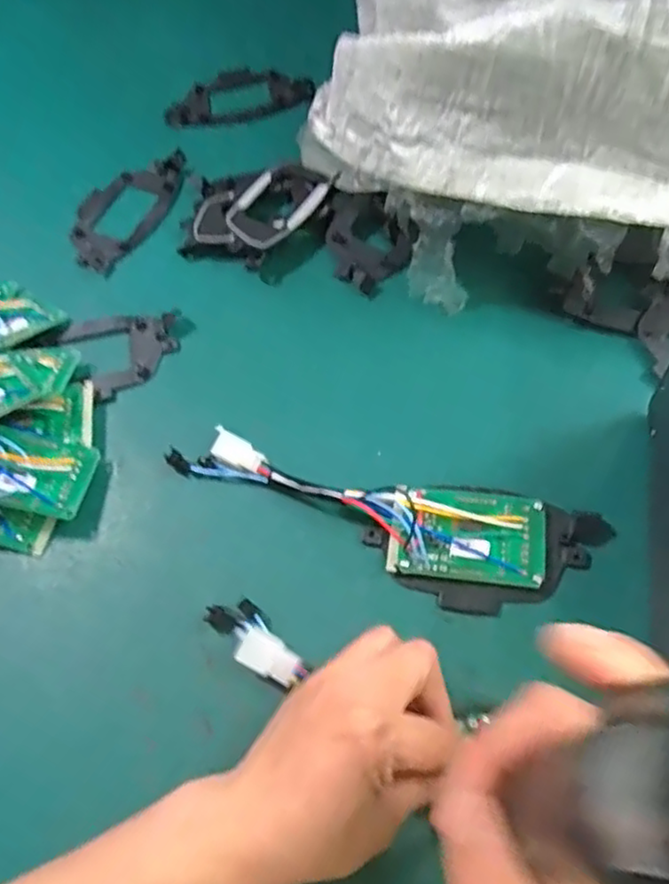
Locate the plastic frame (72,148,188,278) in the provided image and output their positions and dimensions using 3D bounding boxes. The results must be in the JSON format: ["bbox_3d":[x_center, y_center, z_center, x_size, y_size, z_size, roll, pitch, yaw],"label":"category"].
[{"bbox_3d":[-0.164,-0.181,0.529,0.069,0.020,0.121,18,61,14],"label":"plastic frame"}]

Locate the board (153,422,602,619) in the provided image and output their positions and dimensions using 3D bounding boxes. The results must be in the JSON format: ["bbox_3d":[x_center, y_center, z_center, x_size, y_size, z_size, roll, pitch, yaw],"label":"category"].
[{"bbox_3d":[0.019,0.045,0.373,0.244,0.029,0.065,9,62,13],"label":"board"}]

